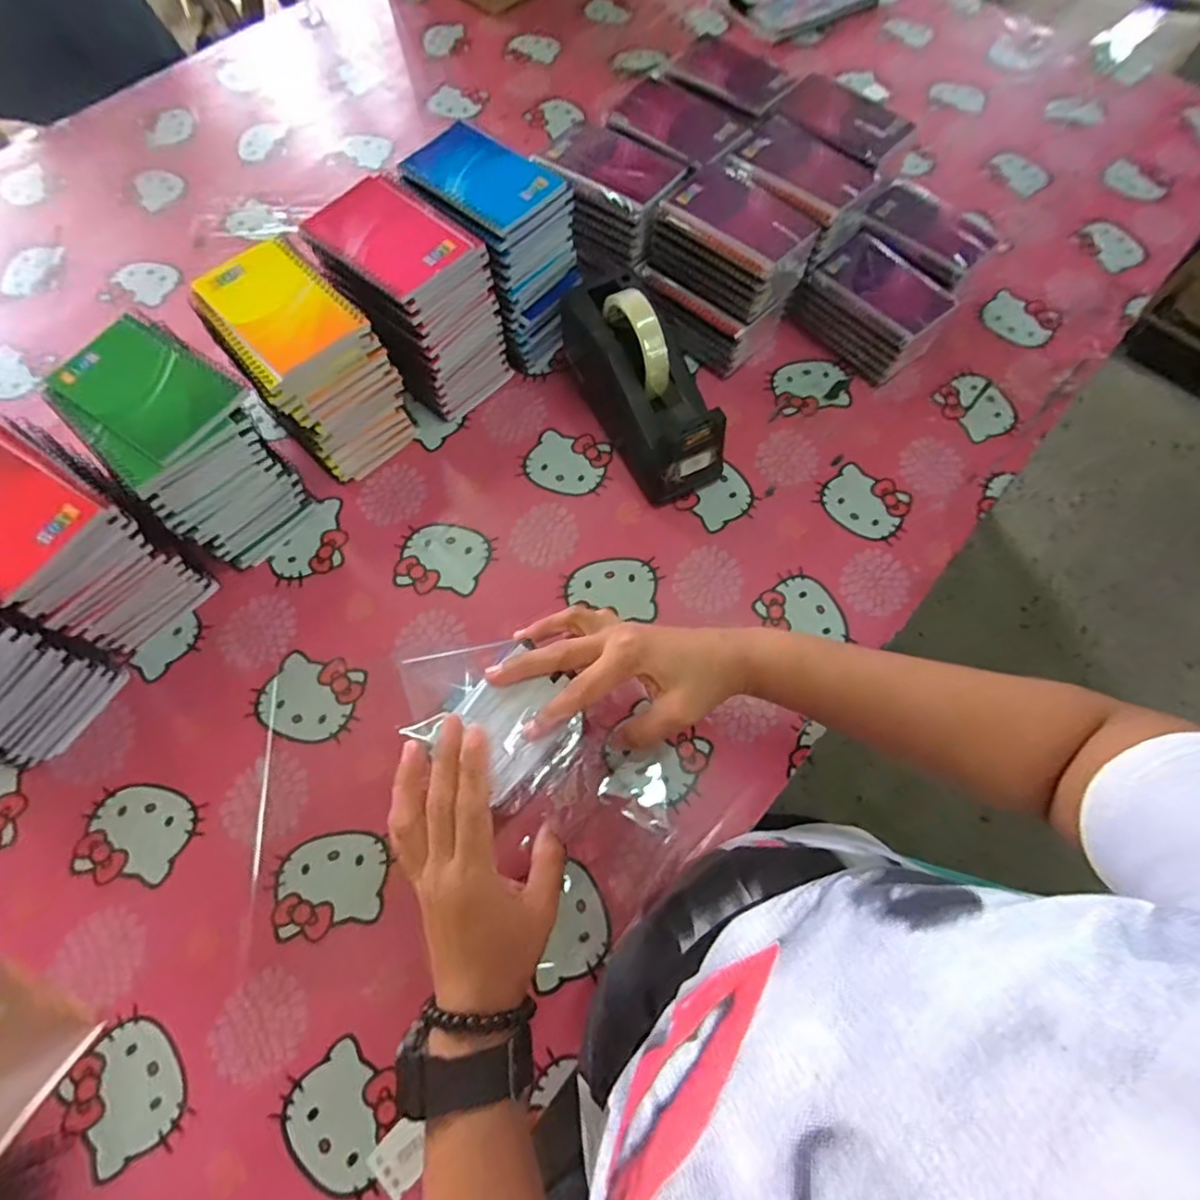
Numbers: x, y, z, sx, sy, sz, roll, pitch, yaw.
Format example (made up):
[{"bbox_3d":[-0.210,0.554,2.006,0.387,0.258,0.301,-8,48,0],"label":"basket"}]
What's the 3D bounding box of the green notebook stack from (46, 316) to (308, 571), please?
[{"bbox_3d":[-0.342,-0.123,0.493,0.127,0.147,0.100,38,73,13],"label":"green notebook stack"}]

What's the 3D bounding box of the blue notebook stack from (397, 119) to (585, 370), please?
[{"bbox_3d":[-0.101,-0.343,0.579,0.164,0.156,0.097,43,74,14],"label":"blue notebook stack"}]

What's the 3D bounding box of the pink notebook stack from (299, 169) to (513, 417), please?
[{"bbox_3d":[-0.172,-0.277,0.550,0.129,0.153,0.096,39,73,13],"label":"pink notebook stack"}]

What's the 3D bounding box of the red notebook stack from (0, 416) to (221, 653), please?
[{"bbox_3d":[-0.419,-0.043,0.461,0.132,0.144,0.098,35,72,12],"label":"red notebook stack"}]

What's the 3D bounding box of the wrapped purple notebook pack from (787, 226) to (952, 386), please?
[{"bbox_3d":[0.287,-0.310,0.615,0.103,0.064,0.135,-43,75,-15],"label":"wrapped purple notebook pack"}]

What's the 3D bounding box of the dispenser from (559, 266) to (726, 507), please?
[{"bbox_3d":[0.040,-0.205,0.539,0.073,0.127,0.195,-28,72,-11],"label":"dispenser"}]

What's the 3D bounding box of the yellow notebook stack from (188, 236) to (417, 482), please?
[{"bbox_3d":[-0.260,-0.207,0.528,0.125,0.148,0.096,43,74,14],"label":"yellow notebook stack"}]

